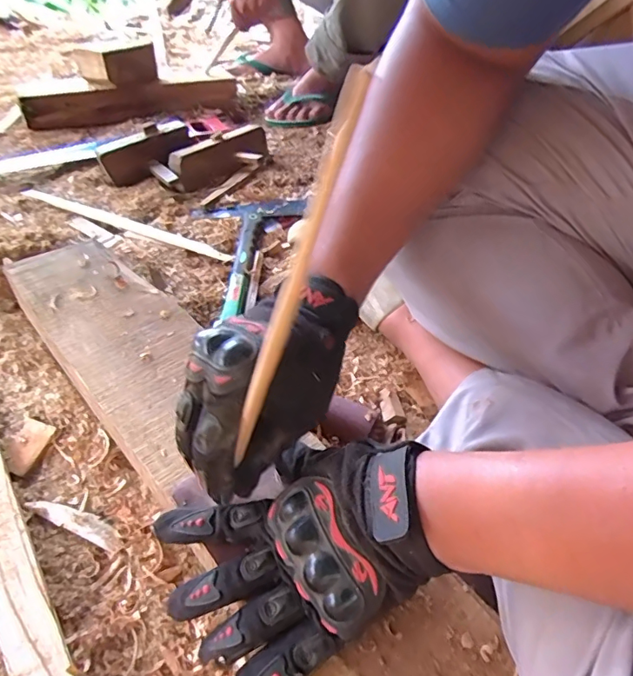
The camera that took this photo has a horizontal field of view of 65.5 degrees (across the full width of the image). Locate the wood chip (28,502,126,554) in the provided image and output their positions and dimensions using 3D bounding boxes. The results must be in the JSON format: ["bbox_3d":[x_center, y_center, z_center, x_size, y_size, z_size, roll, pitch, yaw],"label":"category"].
[{"bbox_3d":[-0.206,0.156,0.423,0.095,0.006,0.020,21,47,15],"label":"wood chip"}]

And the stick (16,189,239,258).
[{"bbox_3d":[-0.275,-0.161,0.692,0.358,0.010,0.023,21,48,15],"label":"stick"}]

